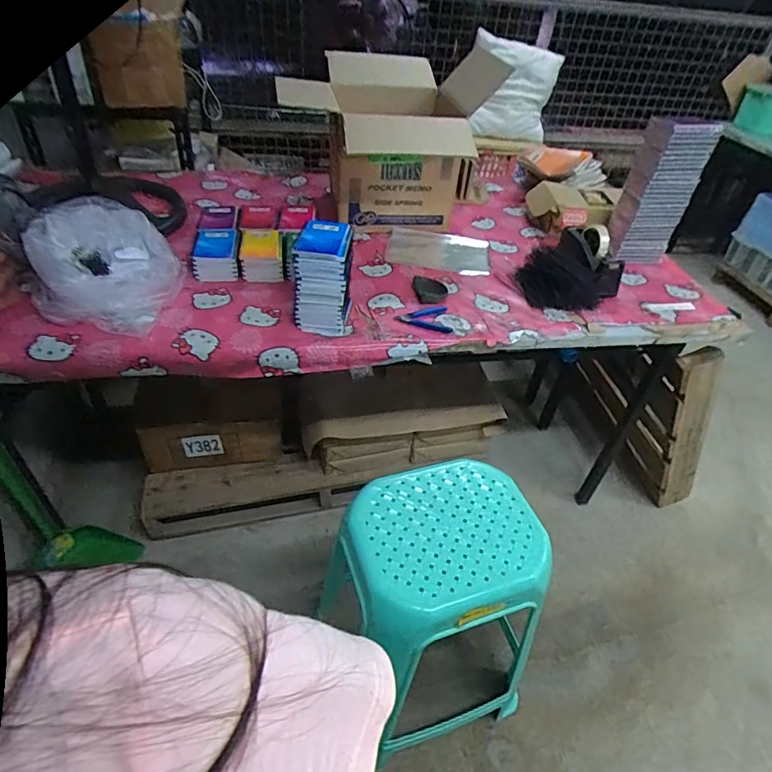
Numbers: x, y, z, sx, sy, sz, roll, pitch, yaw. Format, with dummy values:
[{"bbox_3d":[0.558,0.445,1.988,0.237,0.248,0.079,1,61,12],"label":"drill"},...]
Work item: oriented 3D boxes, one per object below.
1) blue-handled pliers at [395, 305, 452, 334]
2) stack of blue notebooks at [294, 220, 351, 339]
[{"bbox_3d":[0.081,-0.147,1.084,0.117,0.011,0.079,0,43,-7],"label":"blue-handled pliers"},{"bbox_3d":[-0.126,-0.218,0.999,0.104,0.186,0.127,4,43,-3],"label":"stack of blue notebooks"}]

